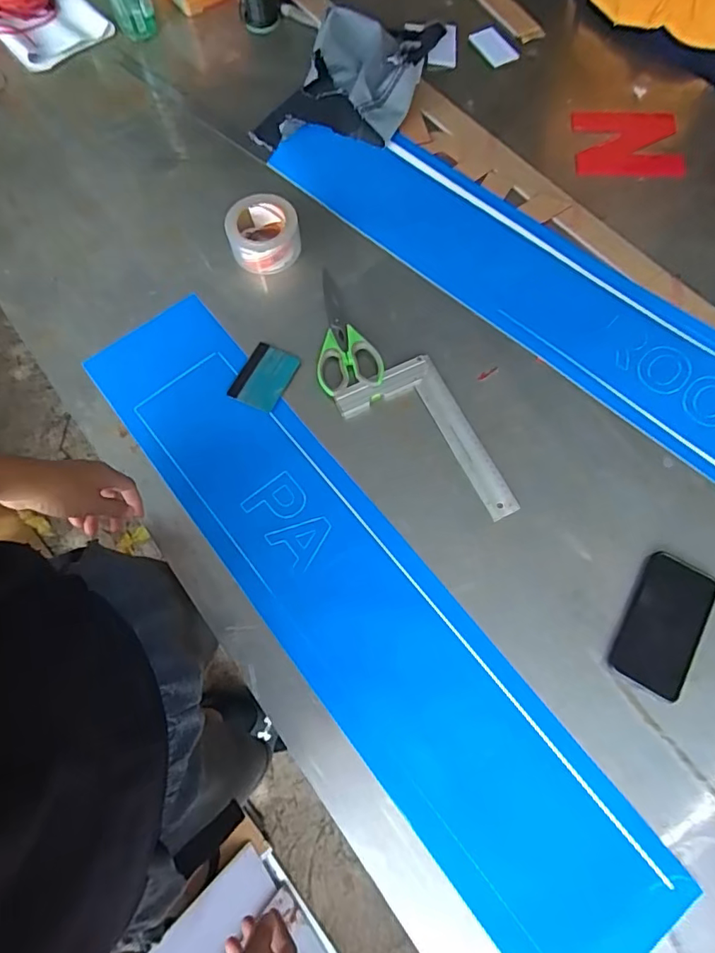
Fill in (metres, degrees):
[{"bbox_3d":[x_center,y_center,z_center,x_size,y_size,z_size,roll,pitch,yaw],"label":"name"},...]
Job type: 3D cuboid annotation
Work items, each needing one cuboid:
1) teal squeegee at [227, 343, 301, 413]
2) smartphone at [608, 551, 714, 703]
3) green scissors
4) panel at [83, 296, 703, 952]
[{"bbox_3d":[-0.133,-0.144,0.770,0.072,0.010,0.098,24,71,9],"label":"teal squeegee"},{"bbox_3d":[0.365,0.173,0.632,0.080,0.010,0.163,31,72,11],"label":"smartphone"},{"bbox_3d":[-0.020,-0.216,0.778,0.091,0.017,0.205,-8,69,-3],"label":"green scissors"},{"bbox_3d":[-0.024,0.136,0.663,0.198,0.016,0.942,-37,74,-8],"label":"panel"}]

